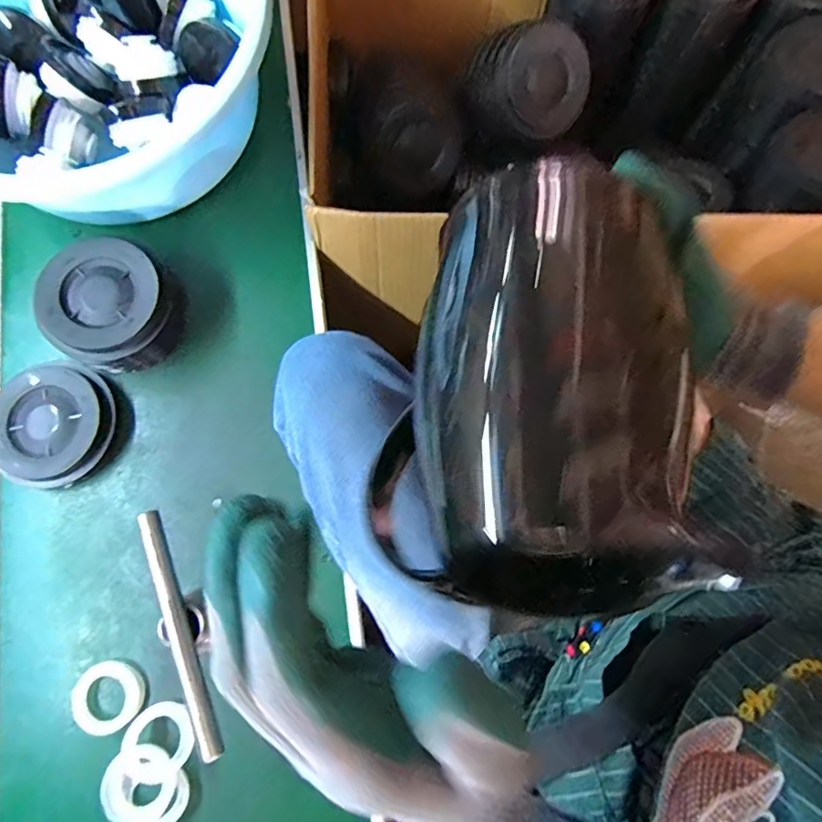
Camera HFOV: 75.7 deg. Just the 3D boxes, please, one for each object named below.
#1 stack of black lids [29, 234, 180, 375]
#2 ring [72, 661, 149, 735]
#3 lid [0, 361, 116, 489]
[{"bbox_3d":[-0.288,-0.099,0.518,0.116,0.071,0.113,-42,81,-7],"label":"stack of black lids"},{"bbox_3d":[-0.268,0.252,0.467,0.055,0.016,0.057,0,78,1],"label":"ring"},{"bbox_3d":[-0.348,0.015,0.513,0.110,0.033,0.112,0,78,1],"label":"lid"}]

